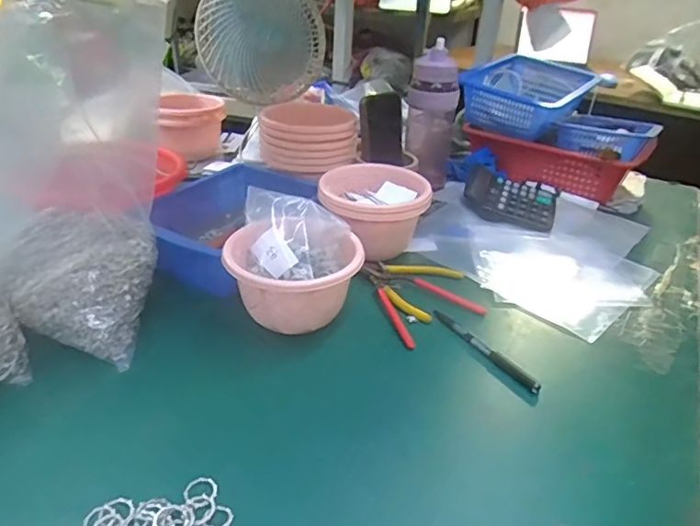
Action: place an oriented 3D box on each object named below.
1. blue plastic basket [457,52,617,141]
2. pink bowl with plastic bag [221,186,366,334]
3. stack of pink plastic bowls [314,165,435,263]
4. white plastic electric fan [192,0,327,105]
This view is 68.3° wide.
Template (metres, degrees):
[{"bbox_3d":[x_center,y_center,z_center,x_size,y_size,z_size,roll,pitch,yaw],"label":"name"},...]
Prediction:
[{"bbox_3d":[0.335,-0.304,0.981,0.182,0.124,0.283,24,37,30],"label":"blue plastic basket"},{"bbox_3d":[-0.067,0.000,0.579,0.135,0.111,0.143,3,31,-2],"label":"pink bowl with plastic bag"},{"bbox_3d":[0.030,-0.071,0.725,0.146,0.093,0.135,-1,31,-7],"label":"stack of pink plastic bowls"},{"bbox_3d":[-0.148,-0.380,0.877,0.215,0.193,0.084,-17,36,-30],"label":"white plastic electric fan"}]

